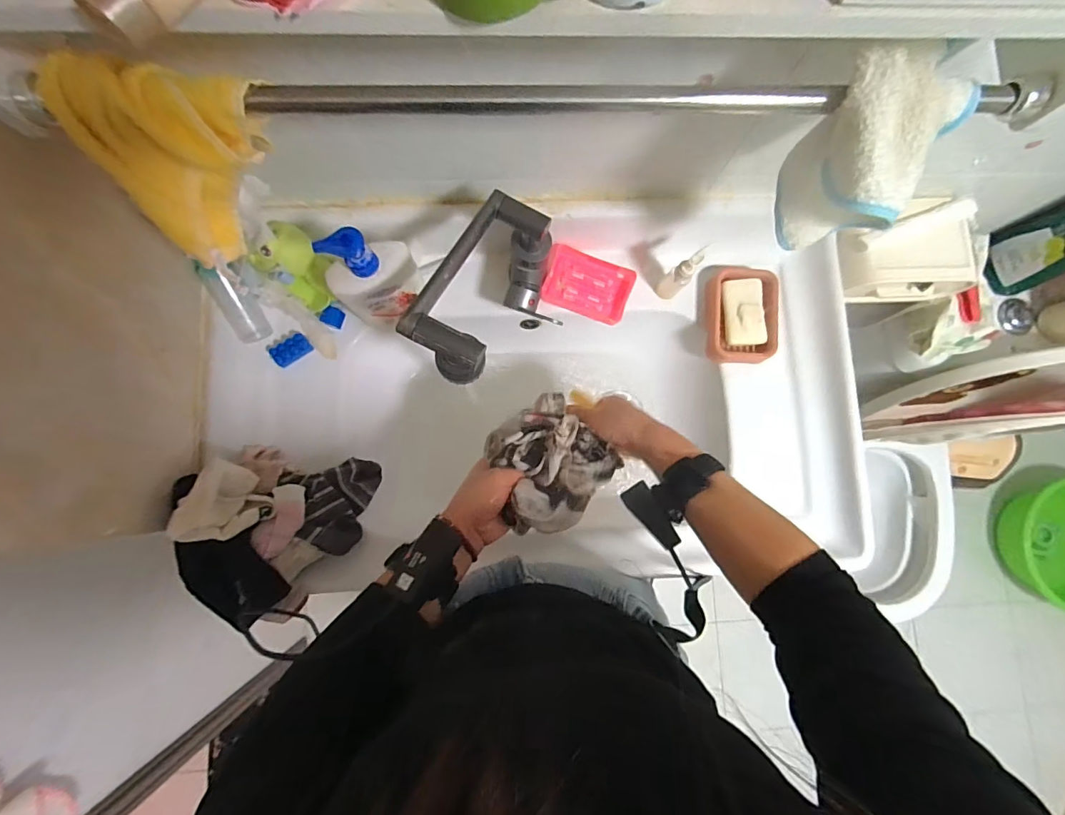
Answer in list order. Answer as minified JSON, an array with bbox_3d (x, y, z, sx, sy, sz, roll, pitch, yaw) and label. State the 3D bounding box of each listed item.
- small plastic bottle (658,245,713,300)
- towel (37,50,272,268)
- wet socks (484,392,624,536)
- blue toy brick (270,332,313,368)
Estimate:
[{"bbox_3d":[0.187,-0.168,0.595,0.027,0.133,0.023,40,83,3],"label":"small plastic bottle"},{"bbox_3d":[-0.249,-0.187,0.367,0.120,0.155,0.074,-26,85,-5],"label":"towel"},{"bbox_3d":[0.017,0.063,0.503,0.130,0.070,0.125,0,83,-2],"label":"wet socks"},{"bbox_3d":[-0.316,-0.075,0.611,0.048,0.019,0.026,-34,85,-6],"label":"blue toy brick"}]

